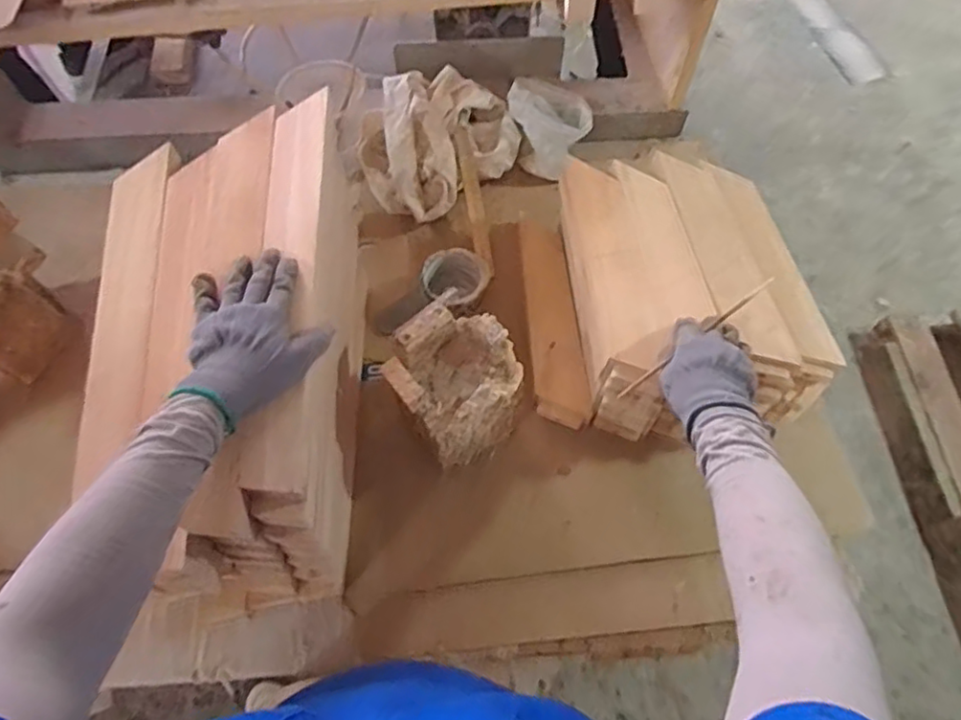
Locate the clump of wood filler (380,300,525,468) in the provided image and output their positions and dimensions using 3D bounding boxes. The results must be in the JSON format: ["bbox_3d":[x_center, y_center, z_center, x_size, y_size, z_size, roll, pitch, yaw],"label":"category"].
[{"bbox_3d":[-0.028,0.031,0.706,0.127,0.147,0.129,-37,69,-17],"label":"clump of wood filler"}]

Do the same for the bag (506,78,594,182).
[{"bbox_3d":[0.098,-0.341,0.926,0.112,0.088,0.118,32,67,15],"label":"bag"}]

